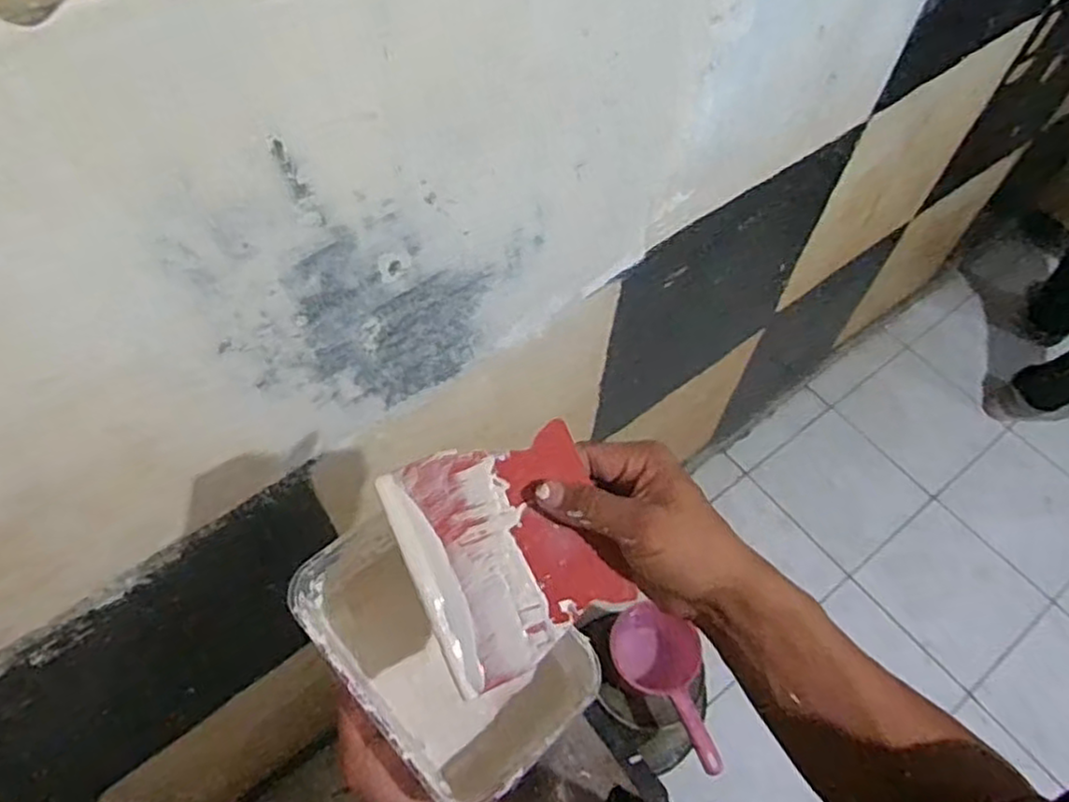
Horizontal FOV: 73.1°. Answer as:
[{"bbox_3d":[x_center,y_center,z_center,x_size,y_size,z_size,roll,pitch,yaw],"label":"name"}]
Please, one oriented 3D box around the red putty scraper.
[{"bbox_3d":[-0.013,0.079,0.387,0.104,0.004,0.120,-23,85,-10],"label":"red putty scraper"}]

